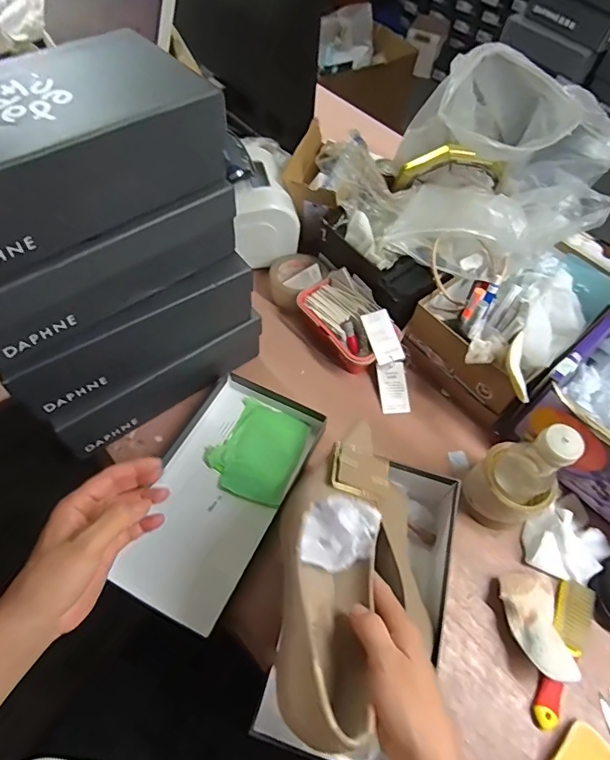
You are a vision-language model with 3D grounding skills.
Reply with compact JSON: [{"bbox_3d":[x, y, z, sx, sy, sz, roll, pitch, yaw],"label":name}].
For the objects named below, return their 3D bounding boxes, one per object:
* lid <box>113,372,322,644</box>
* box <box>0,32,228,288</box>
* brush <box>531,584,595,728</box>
[{"bbox_3d":[-0.108,0.136,0.597,0.157,0.026,0.309,25,59,12],"label":"lid"},{"bbox_3d":[-0.238,-0.214,0.435,0.297,0.100,0.146,-37,67,-24],"label":"box"},{"bbox_3d":[0.292,0.308,0.519,0.043,0.021,0.156,29,60,14],"label":"brush"}]

